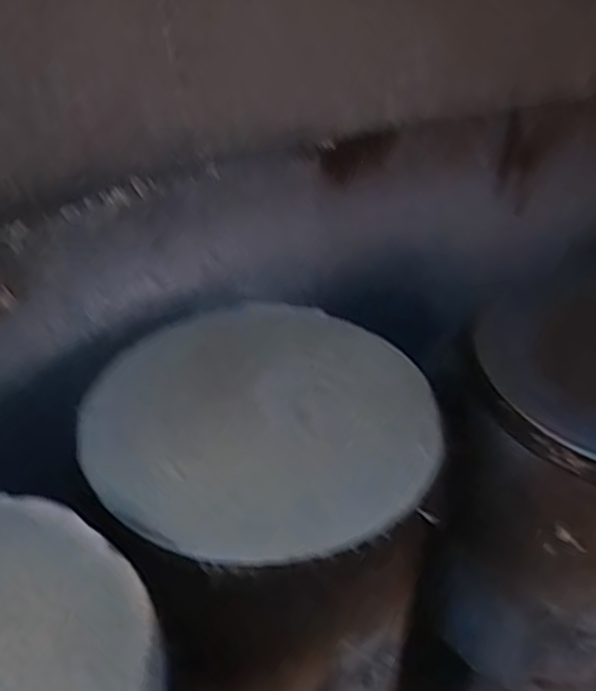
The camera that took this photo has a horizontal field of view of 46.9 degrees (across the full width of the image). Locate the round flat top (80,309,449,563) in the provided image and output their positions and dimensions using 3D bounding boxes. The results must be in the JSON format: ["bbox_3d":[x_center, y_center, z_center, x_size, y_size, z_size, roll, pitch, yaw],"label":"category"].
[{"bbox_3d":[-0.028,0.059,0.713,0.342,0.031,0.344,3,36,-2],"label":"round flat top"}]

